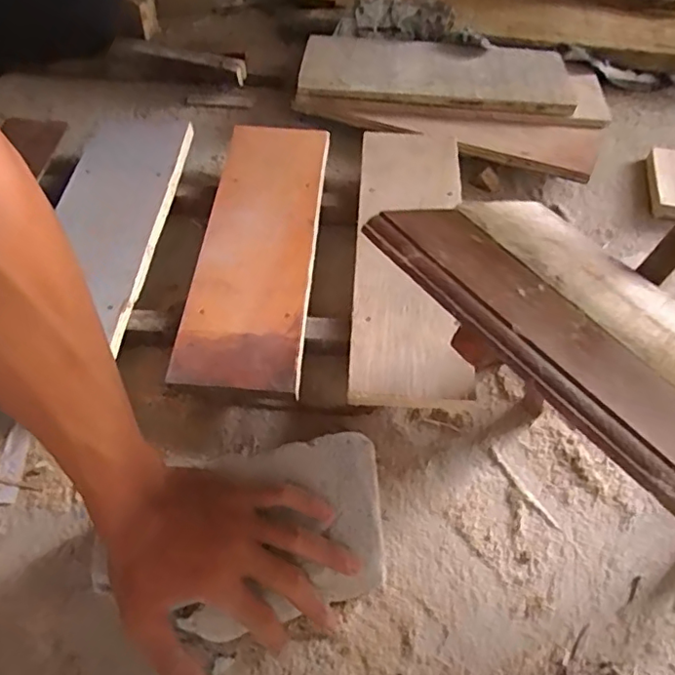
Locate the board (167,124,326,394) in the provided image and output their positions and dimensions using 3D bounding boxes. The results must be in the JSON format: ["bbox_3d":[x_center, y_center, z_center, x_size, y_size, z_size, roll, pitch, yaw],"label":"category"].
[{"bbox_3d":[-0.081,-0.099,0.579,0.114,0.013,0.337,4,57,1],"label":"board"}]

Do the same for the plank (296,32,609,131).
[{"bbox_3d":[0.148,-0.352,0.741,0.385,0.023,0.150,7,57,4],"label":"plank"}]

